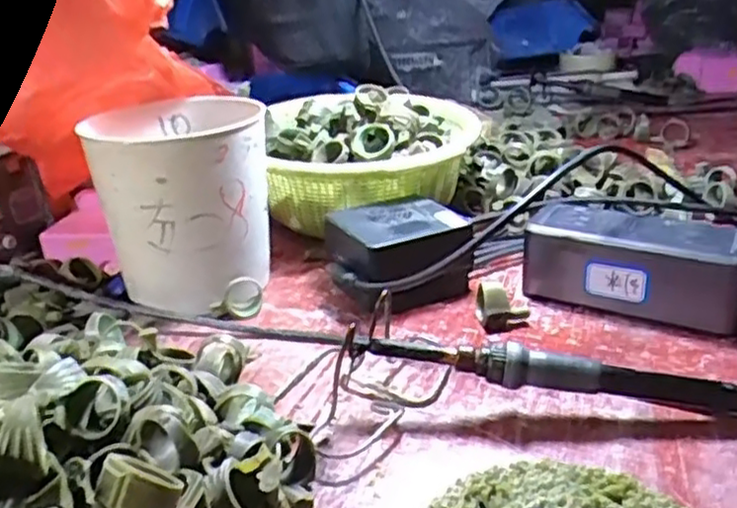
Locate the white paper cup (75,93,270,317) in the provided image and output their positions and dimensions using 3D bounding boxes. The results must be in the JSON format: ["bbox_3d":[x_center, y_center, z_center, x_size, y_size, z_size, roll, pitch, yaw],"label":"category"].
[{"bbox_3d":[-0.122,-0.035,0.479,0.103,0.121,0.109,-7,25,-9],"label":"white paper cup"}]

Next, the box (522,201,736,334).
[{"bbox_3d":[0.167,0.006,0.441,0.130,0.054,0.055,13,29,31],"label":"box"}]

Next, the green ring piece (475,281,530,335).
[{"bbox_3d":[0.079,0.031,0.426,0.031,0.026,0.022,7,26,21],"label":"green ring piece"}]

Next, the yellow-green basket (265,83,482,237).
[{"bbox_3d":[0.003,-0.072,0.578,0.166,0.104,0.176,-4,25,-3],"label":"yellow-green basket"}]

